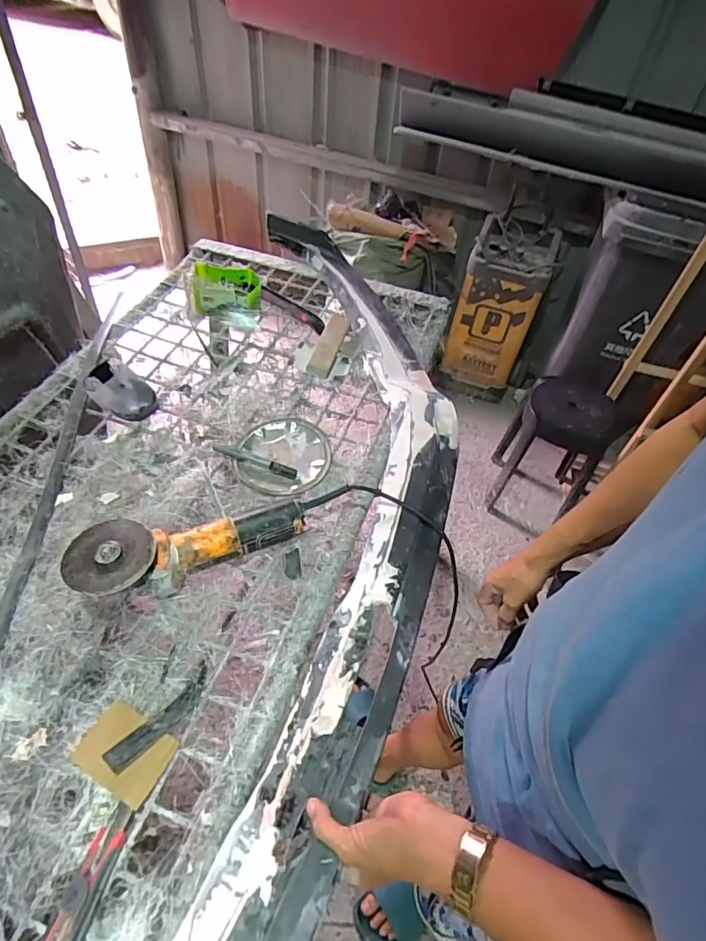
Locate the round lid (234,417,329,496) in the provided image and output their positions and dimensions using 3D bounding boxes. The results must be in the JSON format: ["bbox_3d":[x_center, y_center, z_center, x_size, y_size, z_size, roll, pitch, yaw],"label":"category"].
[{"bbox_3d":[-0.111,-0.026,0.785,0.143,0.018,0.151,4,48,-4],"label":"round lid"}]

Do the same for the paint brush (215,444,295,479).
[{"bbox_3d":[-0.153,-0.017,0.769,0.141,0.011,0.019,19,48,10],"label":"paint brush"}]

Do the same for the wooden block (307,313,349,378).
[{"bbox_3d":[-0.044,-0.253,0.960,0.041,0.018,0.191,12,48,4],"label":"wooden block"}]

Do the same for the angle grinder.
[{"bbox_3d":[-0.207,0.092,0.637,0.289,0.076,0.098,-19,53,-23],"label":"angle grinder"}]

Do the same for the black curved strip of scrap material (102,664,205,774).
[{"bbox_3d":[-0.207,0.270,0.536,0.029,0.015,0.126,35,53,22],"label":"black curved strip of scrap material"}]

